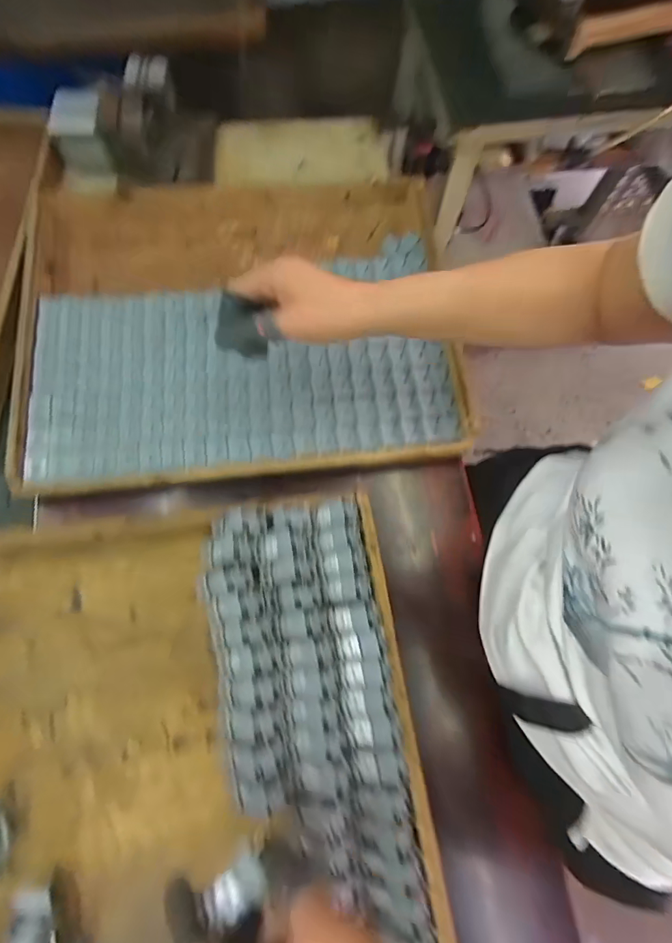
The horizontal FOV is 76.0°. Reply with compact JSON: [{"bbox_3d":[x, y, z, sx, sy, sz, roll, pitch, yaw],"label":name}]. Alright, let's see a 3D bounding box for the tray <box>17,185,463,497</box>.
[{"bbox_3d":[-0.113,-0.188,0.522,0.488,0.068,0.400,-6,74,-4],"label":"tray"}]

